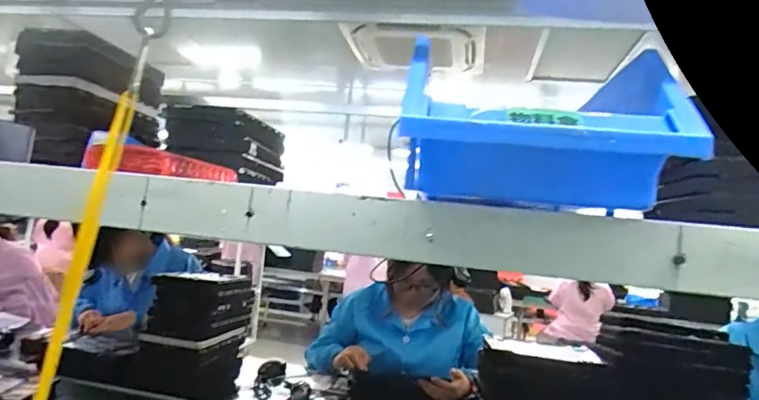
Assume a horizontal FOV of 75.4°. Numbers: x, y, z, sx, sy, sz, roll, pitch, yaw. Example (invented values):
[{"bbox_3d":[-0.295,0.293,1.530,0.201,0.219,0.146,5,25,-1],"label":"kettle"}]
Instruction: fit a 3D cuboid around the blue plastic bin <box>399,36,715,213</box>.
[{"bbox_3d":[0.113,-0.048,0.352,0.190,0.100,0.082,5,-4,1],"label":"blue plastic bin"}]

